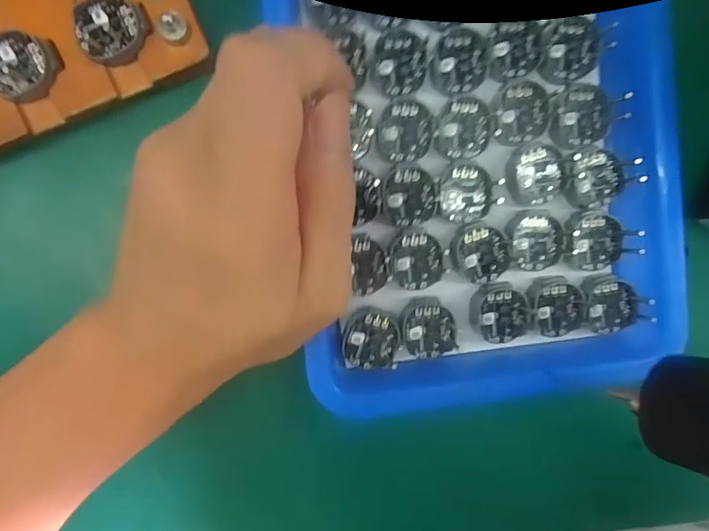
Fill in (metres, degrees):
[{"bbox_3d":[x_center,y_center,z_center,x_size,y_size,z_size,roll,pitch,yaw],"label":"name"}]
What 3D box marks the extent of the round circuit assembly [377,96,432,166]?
[{"bbox_3d":[0.023,-0.060,0.214,0.024,0.004,0.028,7,91,-4],"label":"round circuit assembly"}]

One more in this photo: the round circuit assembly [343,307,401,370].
[{"bbox_3d":[0.008,0.033,0.219,0.025,0.004,0.028,12,91,-4],"label":"round circuit assembly"}]

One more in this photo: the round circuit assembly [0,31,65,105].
[{"bbox_3d":[-0.136,-0.081,0.197,0.026,0.007,0.027,0,91,-3],"label":"round circuit assembly"}]

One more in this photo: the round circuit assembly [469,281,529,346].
[{"bbox_3d":[0.068,0.023,0.229,0.026,0.009,0.026,0,91,-3],"label":"round circuit assembly"}]

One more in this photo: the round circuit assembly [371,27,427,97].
[{"bbox_3d":[0.020,-0.090,0.213,0.023,0.004,0.028,7,91,-4],"label":"round circuit assembly"}]

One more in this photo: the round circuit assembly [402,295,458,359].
[{"bbox_3d":[0.035,0.029,0.222,0.024,0.004,0.027,-2,91,-3],"label":"round circuit assembly"}]

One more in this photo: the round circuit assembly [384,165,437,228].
[{"bbox_3d":[0.025,-0.031,0.217,0.024,0.004,0.026,0,91,-3],"label":"round circuit assembly"}]

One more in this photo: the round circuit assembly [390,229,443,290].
[{"bbox_3d":[0.028,-0.002,0.219,0.024,0.004,0.026,0,91,-3],"label":"round circuit assembly"}]

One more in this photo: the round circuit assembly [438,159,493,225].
[{"bbox_3d":[0.050,-0.033,0.219,0.024,0.004,0.028,1,91,-3],"label":"round circuit assembly"}]

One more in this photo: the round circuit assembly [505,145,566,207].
[{"bbox_3d":[0.083,-0.042,0.225,0.024,0.009,0.028,-29,93,-2],"label":"round circuit assembly"}]

